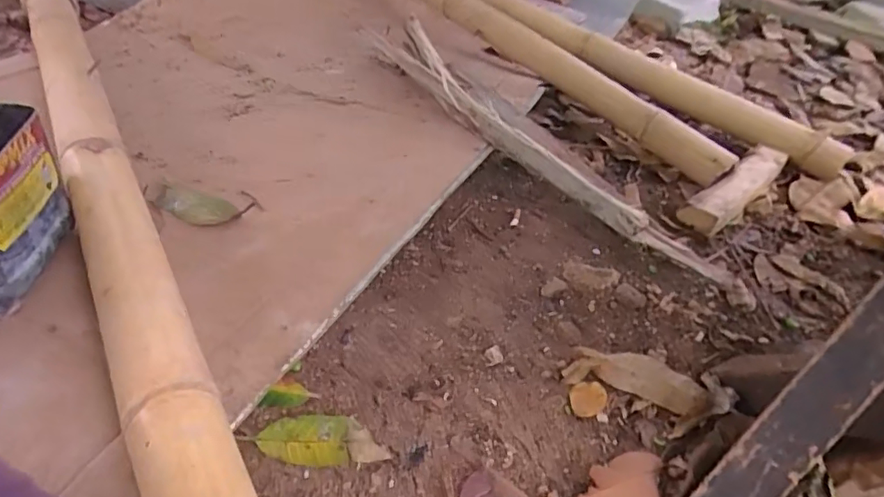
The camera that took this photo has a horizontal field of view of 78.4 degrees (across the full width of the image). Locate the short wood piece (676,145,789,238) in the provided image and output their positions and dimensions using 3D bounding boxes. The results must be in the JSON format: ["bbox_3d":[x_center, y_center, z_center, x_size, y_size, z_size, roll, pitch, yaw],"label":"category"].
[{"bbox_3d":[0.467,-0.097,0.863,0.297,0.041,0.062,-30,54,-33],"label":"short wood piece"}]

